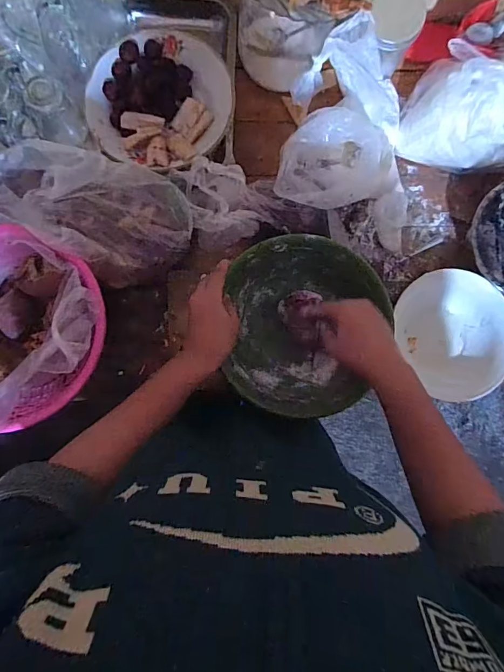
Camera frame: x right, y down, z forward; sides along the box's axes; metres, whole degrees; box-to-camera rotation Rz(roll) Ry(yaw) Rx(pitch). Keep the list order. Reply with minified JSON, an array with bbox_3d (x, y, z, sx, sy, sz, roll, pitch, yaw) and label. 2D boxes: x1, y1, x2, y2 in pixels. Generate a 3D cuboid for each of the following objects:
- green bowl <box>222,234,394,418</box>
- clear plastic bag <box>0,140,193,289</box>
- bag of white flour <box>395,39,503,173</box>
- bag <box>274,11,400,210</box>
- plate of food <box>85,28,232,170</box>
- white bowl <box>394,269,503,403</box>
[{"bbox_3d":[0.071,-0.011,0.602,0.205,0.089,0.236,4,87,-5],"label":"green bowl"},{"bbox_3d":[-0.238,-0.173,0.570,0.301,0.094,0.146,20,86,-4],"label":"clear plastic bag"},{"bbox_3d":[0.335,-0.327,0.590,0.193,0.160,0.122,12,86,-4],"label":"bag of white flour"},{"bbox_3d":[0.139,-0.302,0.604,0.171,0.100,0.243,11,86,-4],"label":"bag"},{"bbox_3d":[-0.134,-0.349,0.616,0.202,0.034,0.210,0,87,-5],"label":"plate of food"},{"bbox_3d":[0.307,-0.008,0.641,0.146,0.074,0.183,-22,89,-6],"label":"white bowl"}]

